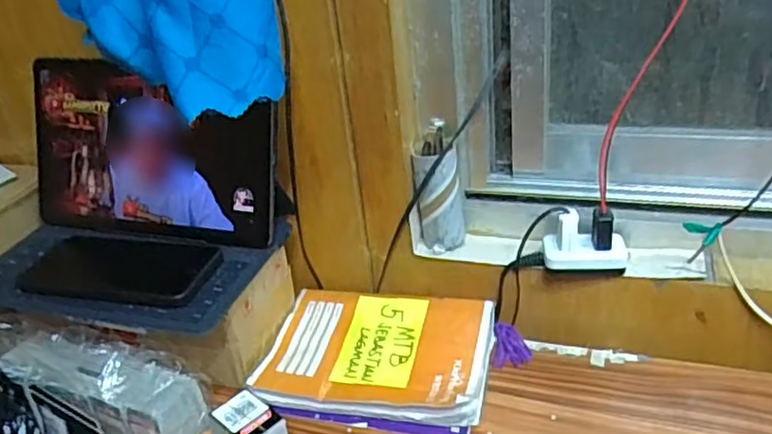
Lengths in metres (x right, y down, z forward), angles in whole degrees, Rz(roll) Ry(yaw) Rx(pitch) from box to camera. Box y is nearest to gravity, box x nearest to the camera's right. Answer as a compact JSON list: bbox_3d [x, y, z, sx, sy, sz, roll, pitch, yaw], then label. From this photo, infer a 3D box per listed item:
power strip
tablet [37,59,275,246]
[{"bbox_3d":[0.179,0.031,0.595,0.072,0.020,0.032,-1,31,10],"label":"power strip"},{"bbox_3d":[-0.230,-0.061,0.640,0.267,0.163,0.013,8,11,17],"label":"tablet"}]

